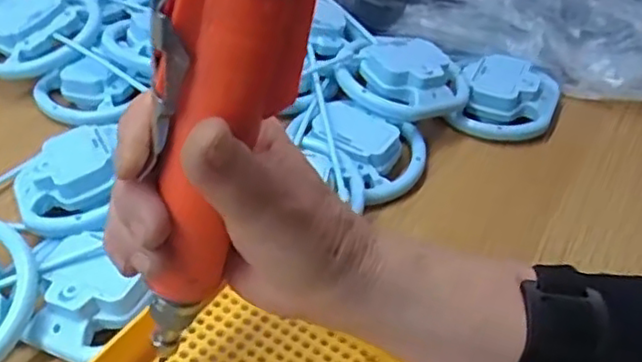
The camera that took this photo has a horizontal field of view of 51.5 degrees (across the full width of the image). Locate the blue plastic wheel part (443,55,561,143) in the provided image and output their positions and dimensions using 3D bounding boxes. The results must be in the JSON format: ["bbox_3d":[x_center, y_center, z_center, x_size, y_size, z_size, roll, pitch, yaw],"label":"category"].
[{"bbox_3d":[0.150,-0.069,0.530,0.076,0.024,0.085,16,45,12],"label":"blue plastic wheel part"}]

